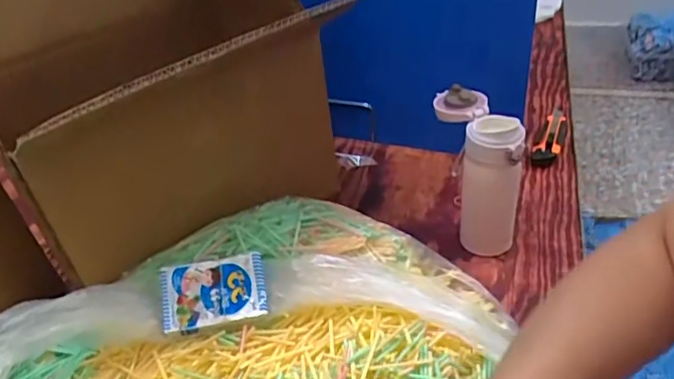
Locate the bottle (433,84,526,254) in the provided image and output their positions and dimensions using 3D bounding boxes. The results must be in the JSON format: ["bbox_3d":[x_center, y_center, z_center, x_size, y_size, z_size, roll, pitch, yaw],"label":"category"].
[{"bbox_3d":[0.179,-0.018,0.715,0.075,0.194,0.123,-10,37,-3],"label":"bottle"}]

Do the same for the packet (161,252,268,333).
[{"bbox_3d":[-0.133,0.109,0.598,0.109,0.012,0.071,-11,62,-3],"label":"packet"}]

